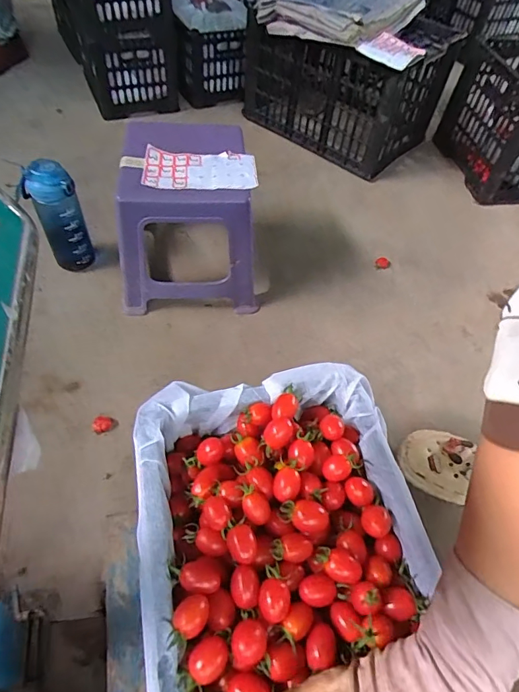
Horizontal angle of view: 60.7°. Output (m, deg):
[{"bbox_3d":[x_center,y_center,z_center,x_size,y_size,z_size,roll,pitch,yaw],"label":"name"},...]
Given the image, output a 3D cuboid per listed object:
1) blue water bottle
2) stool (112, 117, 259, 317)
[{"bbox_3d":[-0.397,-0.249,0.886,0.075,0.225,0.074,-37,64,-28],"label":"blue water bottle"},{"bbox_3d":[-0.141,-0.254,0.893,0.256,0.268,0.266,-2,55,-6],"label":"stool"}]

